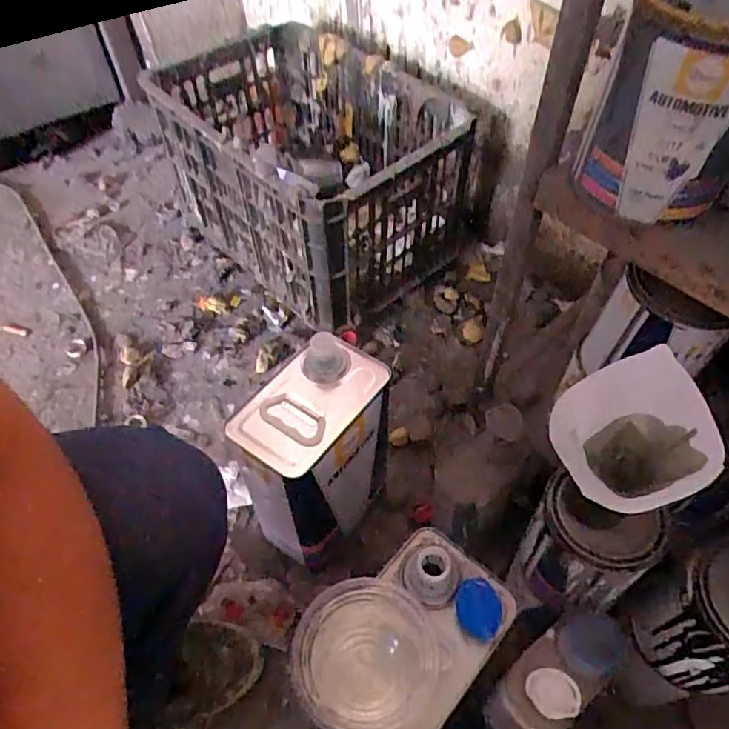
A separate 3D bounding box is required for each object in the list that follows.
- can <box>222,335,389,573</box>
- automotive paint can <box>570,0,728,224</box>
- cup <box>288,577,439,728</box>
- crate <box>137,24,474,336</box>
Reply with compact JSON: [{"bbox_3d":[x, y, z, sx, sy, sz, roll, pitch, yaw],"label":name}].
[{"bbox_3d":[-0.053,0.110,0.677,0.103,0.252,0.173,31,59,22],"label":"can"},{"bbox_3d":[0.219,-0.184,0.402,0.104,0.135,0.097,0,53,1],"label":"automotive paint can"},{"bbox_3d":[0.004,0.205,0.394,0.093,0.095,0.087,0,53,1],"label":"cup"},{"bbox_3d":[-0.087,-0.335,0.939,0.329,0.269,0.446,-37,61,-24],"label":"crate"}]

